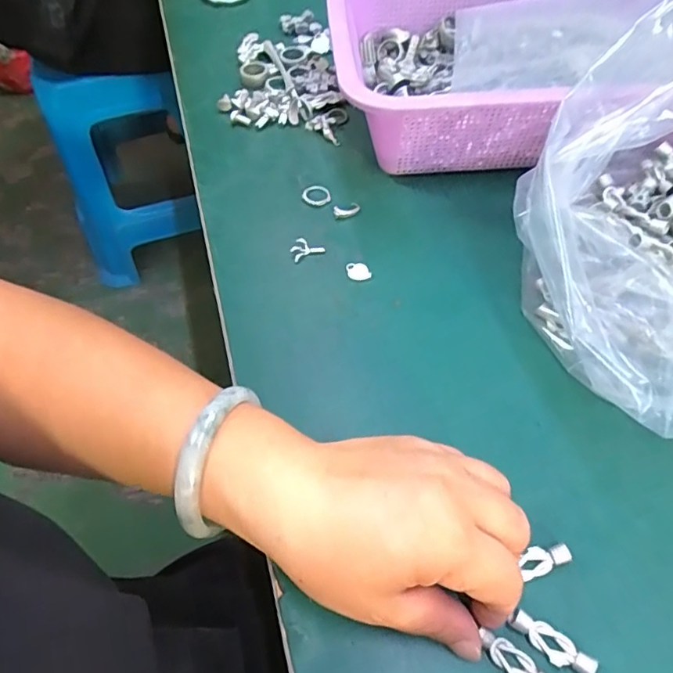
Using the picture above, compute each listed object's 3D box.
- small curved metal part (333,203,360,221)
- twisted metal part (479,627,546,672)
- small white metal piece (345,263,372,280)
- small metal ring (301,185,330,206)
[{"bbox_3d":[0.007,-0.091,0.388,0.022,0.007,0.010,-27,59,-15],"label":"small curved metal part"},{"bbox_3d":[0.077,0.139,0.228,0.033,0.006,0.012,32,63,22],"label":"twisted metal part"},{"bbox_3d":[0.015,-0.044,0.357,0.016,0.004,0.013,-6,56,-1],"label":"small white metal piece"},{"bbox_3d":[-0.015,-0.106,0.400,0.021,0.004,0.021,-1,56,2],"label":"small metal ring"}]

